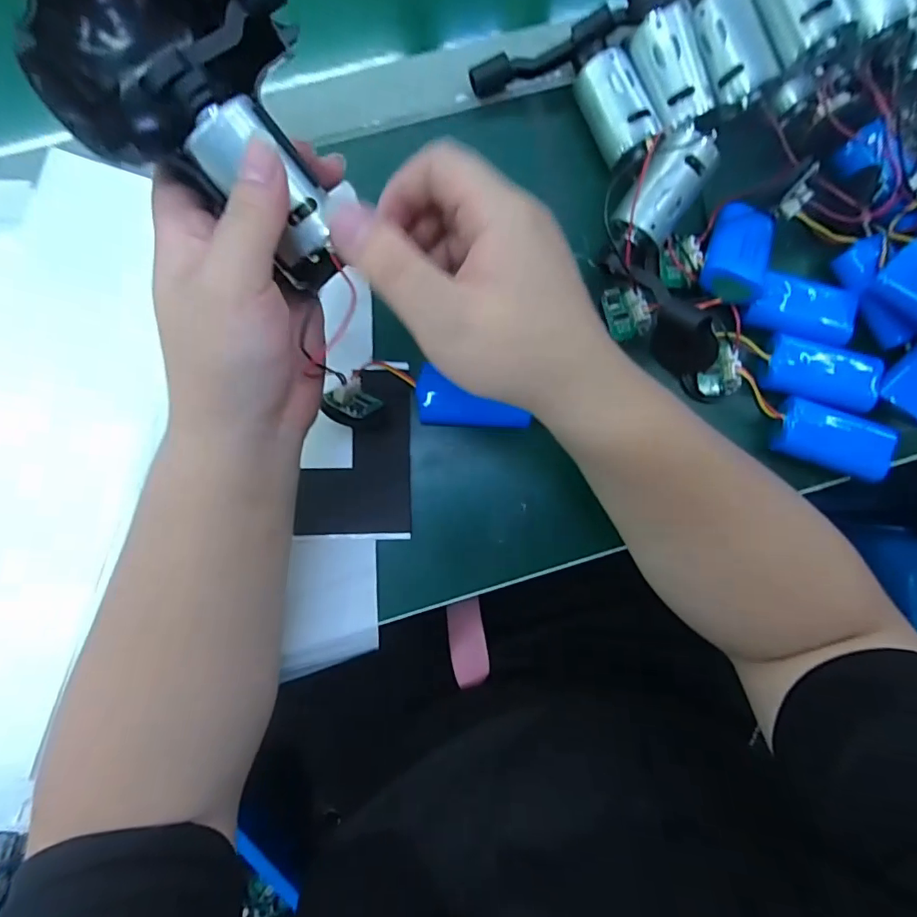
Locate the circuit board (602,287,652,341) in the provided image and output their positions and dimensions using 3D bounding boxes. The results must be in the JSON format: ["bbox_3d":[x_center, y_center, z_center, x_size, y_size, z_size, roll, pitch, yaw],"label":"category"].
[{"bbox_3d":[0.104,-0.090,0.313,0.025,0.007,0.031,-15,97,22],"label":"circuit board"}]

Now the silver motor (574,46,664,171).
[{"bbox_3d":[0.096,-0.211,0.312,0.032,0.034,0.060,-21,88,-4],"label":"silver motor"}]

